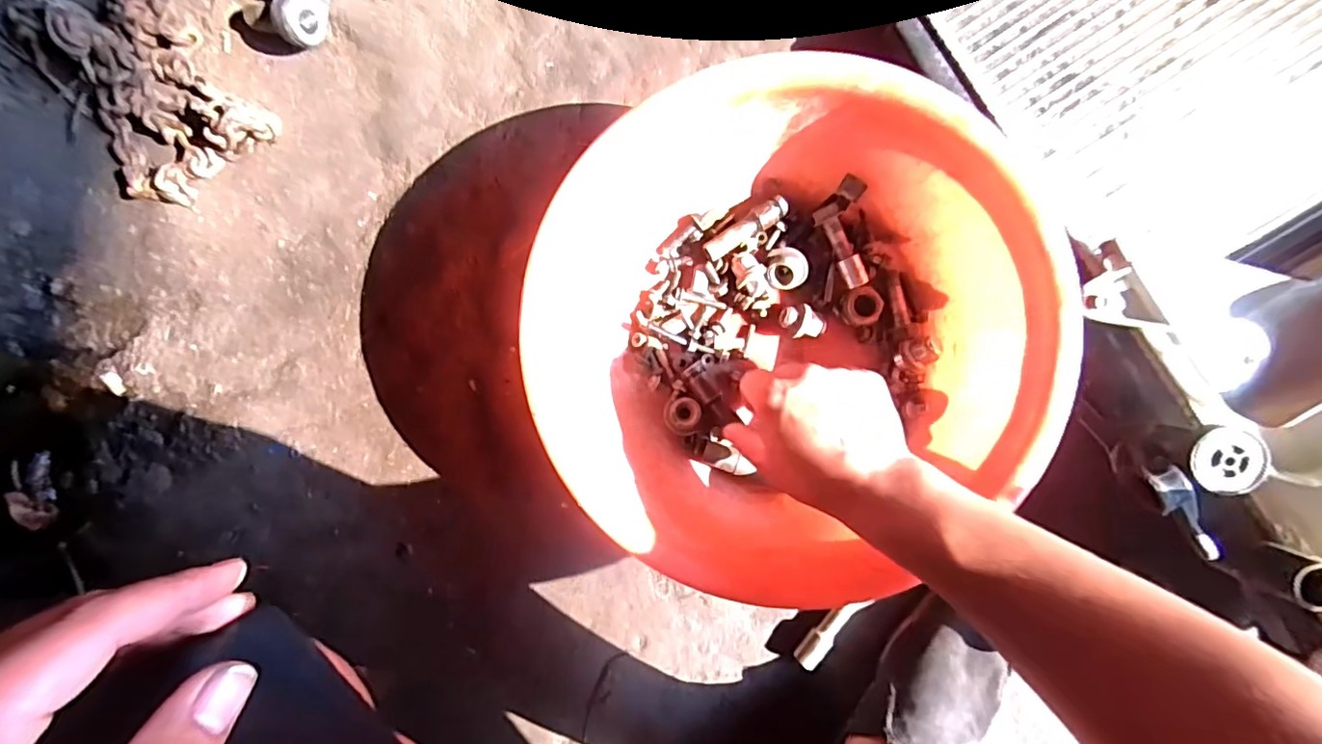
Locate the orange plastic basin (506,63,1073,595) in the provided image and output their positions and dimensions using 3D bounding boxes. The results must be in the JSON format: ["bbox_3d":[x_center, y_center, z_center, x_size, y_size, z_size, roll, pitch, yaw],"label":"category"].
[{"bbox_3d":[0.088,-0.033,0.428,0.346,0.124,0.339,0,93,4],"label":"orange plastic basin"}]

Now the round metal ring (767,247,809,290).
[{"bbox_3d":[0.107,-0.087,0.473,0.033,0.017,0.035,0,93,4],"label":"round metal ring"}]

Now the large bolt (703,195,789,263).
[{"bbox_3d":[0.072,-0.122,0.474,0.078,0.012,0.018,-34,90,5],"label":"large bolt"}]

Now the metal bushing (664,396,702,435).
[{"bbox_3d":[0.018,0.038,0.480,0.032,0.013,0.032,2,71,-7],"label":"metal bushing"}]

